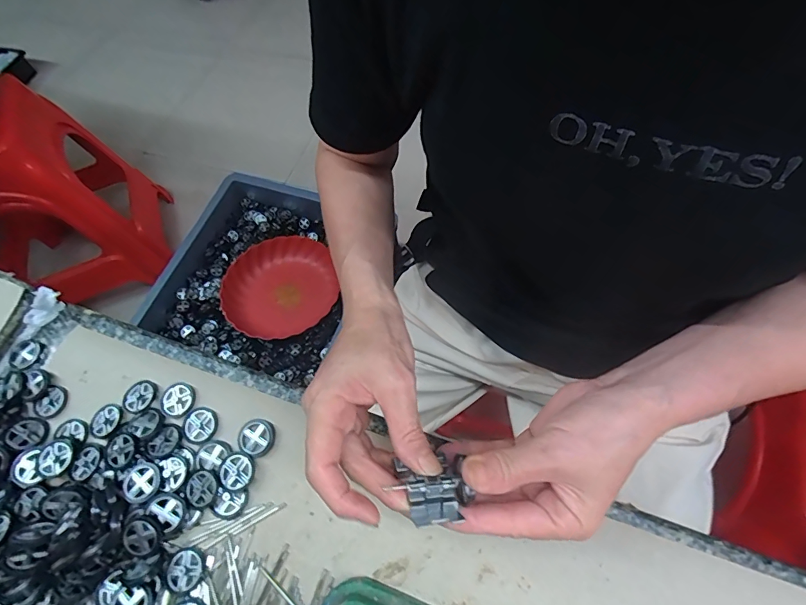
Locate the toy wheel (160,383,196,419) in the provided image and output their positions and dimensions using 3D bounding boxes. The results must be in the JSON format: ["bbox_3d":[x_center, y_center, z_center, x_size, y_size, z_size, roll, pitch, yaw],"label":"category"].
[{"bbox_3d":[-0.182,0.078,0.343,0.028,0.004,0.027,-2,58,3],"label":"toy wheel"}]

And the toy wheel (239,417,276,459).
[{"bbox_3d":[-0.111,0.102,0.323,0.027,0.008,0.027,-2,58,3],"label":"toy wheel"}]

